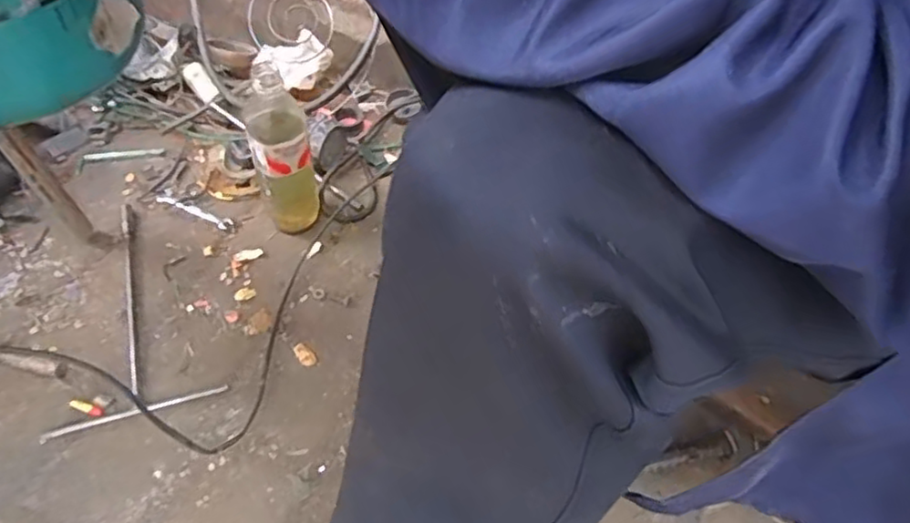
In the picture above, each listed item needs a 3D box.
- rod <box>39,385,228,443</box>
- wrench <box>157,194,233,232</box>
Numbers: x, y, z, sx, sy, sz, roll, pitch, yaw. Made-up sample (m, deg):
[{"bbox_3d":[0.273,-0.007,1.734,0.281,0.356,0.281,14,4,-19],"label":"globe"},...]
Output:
[{"bbox_3d":[-0.326,0.153,0.671,0.177,0.006,0.011,-14,54,-15],"label":"rod"},{"bbox_3d":[-0.339,-0.067,0.852,0.120,0.007,0.016,22,53,13],"label":"wrench"}]

